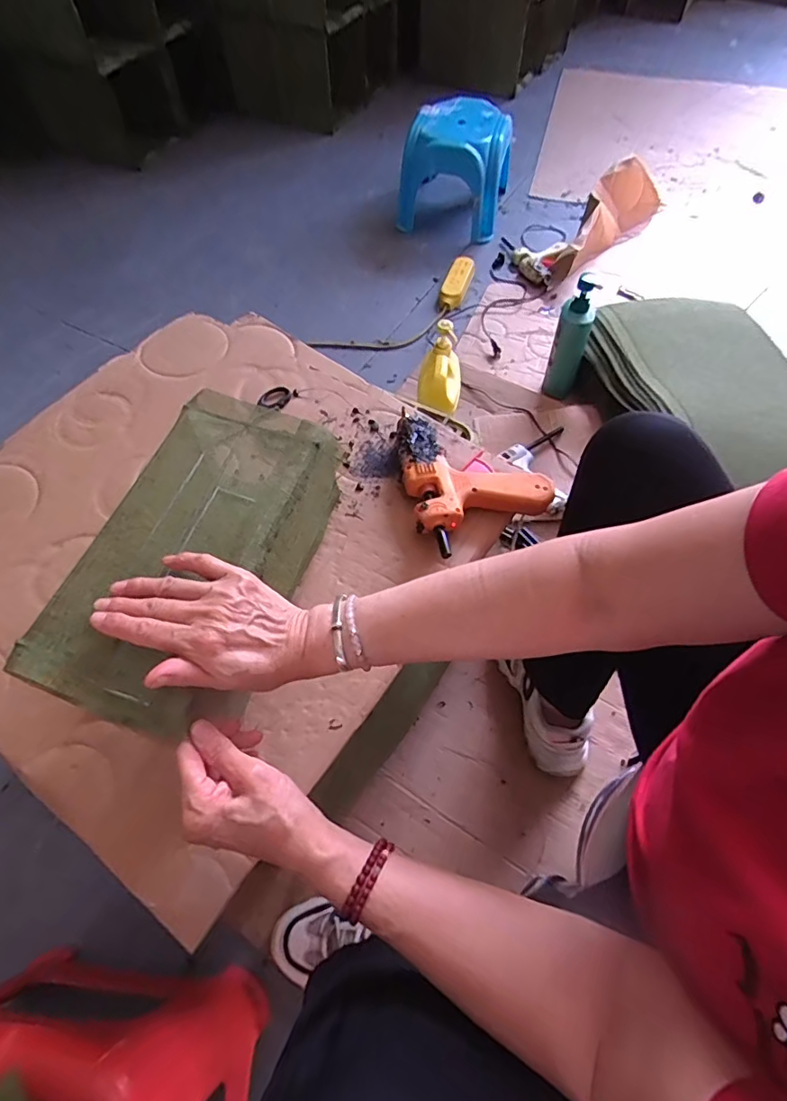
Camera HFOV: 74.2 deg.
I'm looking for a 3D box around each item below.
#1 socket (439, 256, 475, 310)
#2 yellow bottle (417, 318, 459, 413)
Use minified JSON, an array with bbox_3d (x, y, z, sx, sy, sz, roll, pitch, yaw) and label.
[{"bbox_3d":[0.168,-0.706,1.357,0.064,0.042,0.204,17,61,10],"label":"socket"},{"bbox_3d":[0.083,-0.323,0.923,0.073,0.059,0.153,6,89,3],"label":"yellow bottle"}]

